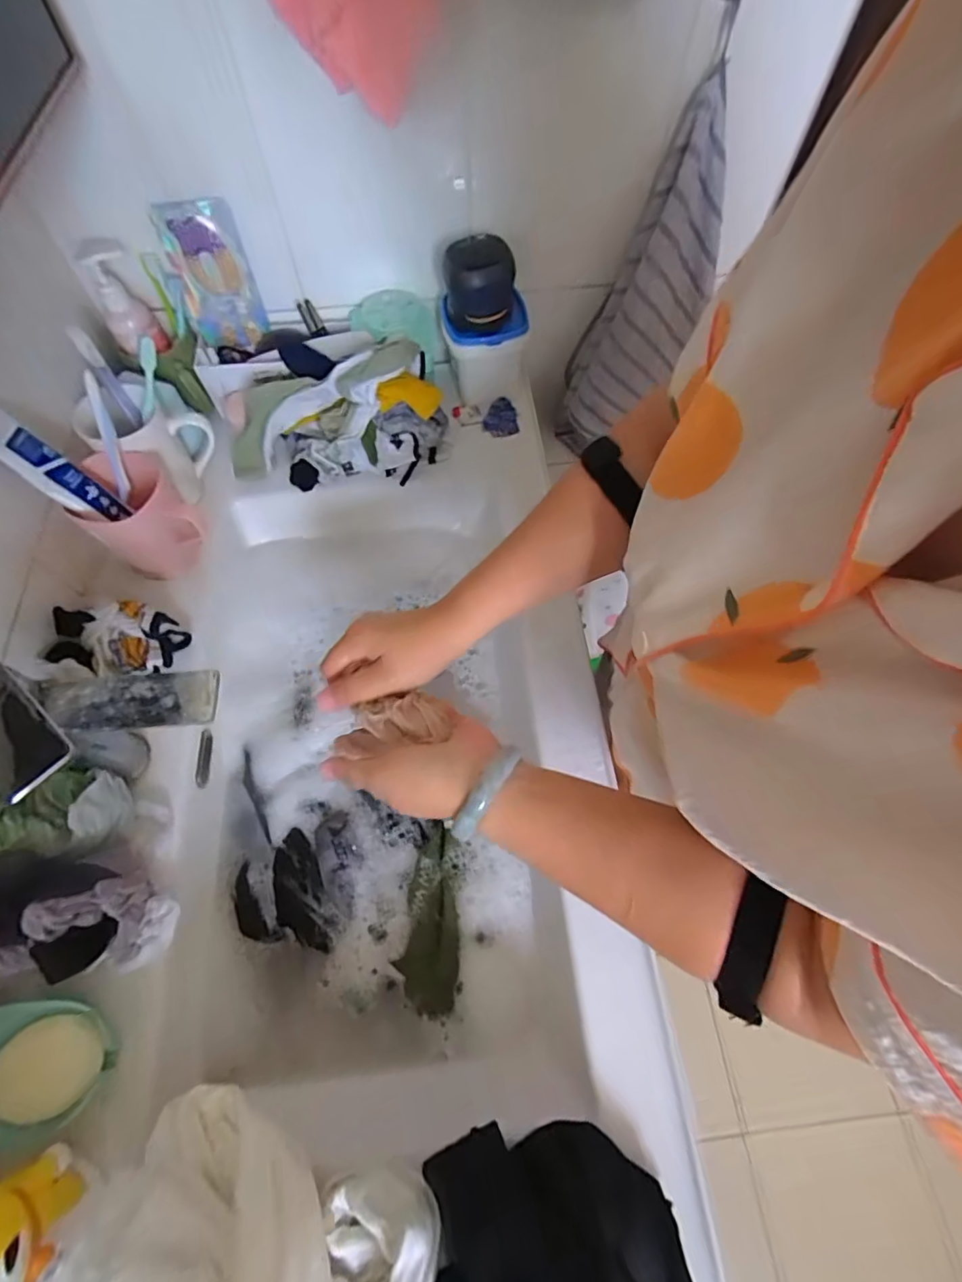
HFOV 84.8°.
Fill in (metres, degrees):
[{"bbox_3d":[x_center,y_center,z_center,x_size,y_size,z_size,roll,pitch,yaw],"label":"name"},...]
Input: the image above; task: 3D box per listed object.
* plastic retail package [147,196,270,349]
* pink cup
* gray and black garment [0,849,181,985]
[{"bbox_3d":[-0.297,-0.403,0.585,0.083,0.141,0.020,-6,57,-4],"label":"plastic retail package"},{"bbox_3d":[-0.331,-0.126,0.540,0.095,0.102,0.088,0,64,0],"label":"pink cup"},{"bbox_3d":[-0.312,0.200,0.380,0.114,0.083,0.084,-6,64,-3],"label":"gray and black garment"}]

